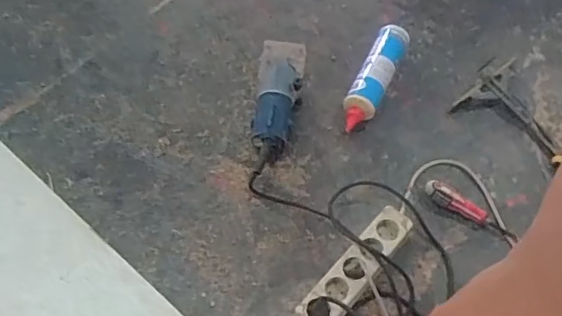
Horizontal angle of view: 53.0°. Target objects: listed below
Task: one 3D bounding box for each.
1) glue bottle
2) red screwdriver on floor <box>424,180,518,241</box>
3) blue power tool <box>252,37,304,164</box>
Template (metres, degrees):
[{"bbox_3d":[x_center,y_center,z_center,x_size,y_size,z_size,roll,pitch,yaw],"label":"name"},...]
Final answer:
[{"bbox_3d":[0.191,-0.164,1.142,0.063,0.067,0.273,24,62,12],"label":"glue bottle"},{"bbox_3d":[0.338,0.093,0.999,0.177,0.023,0.033,31,62,-1],"label":"red screwdriver on floor"},{"bbox_3d":[-0.006,-0.108,1.074,0.088,0.096,0.234,6,60,1],"label":"blue power tool"}]

